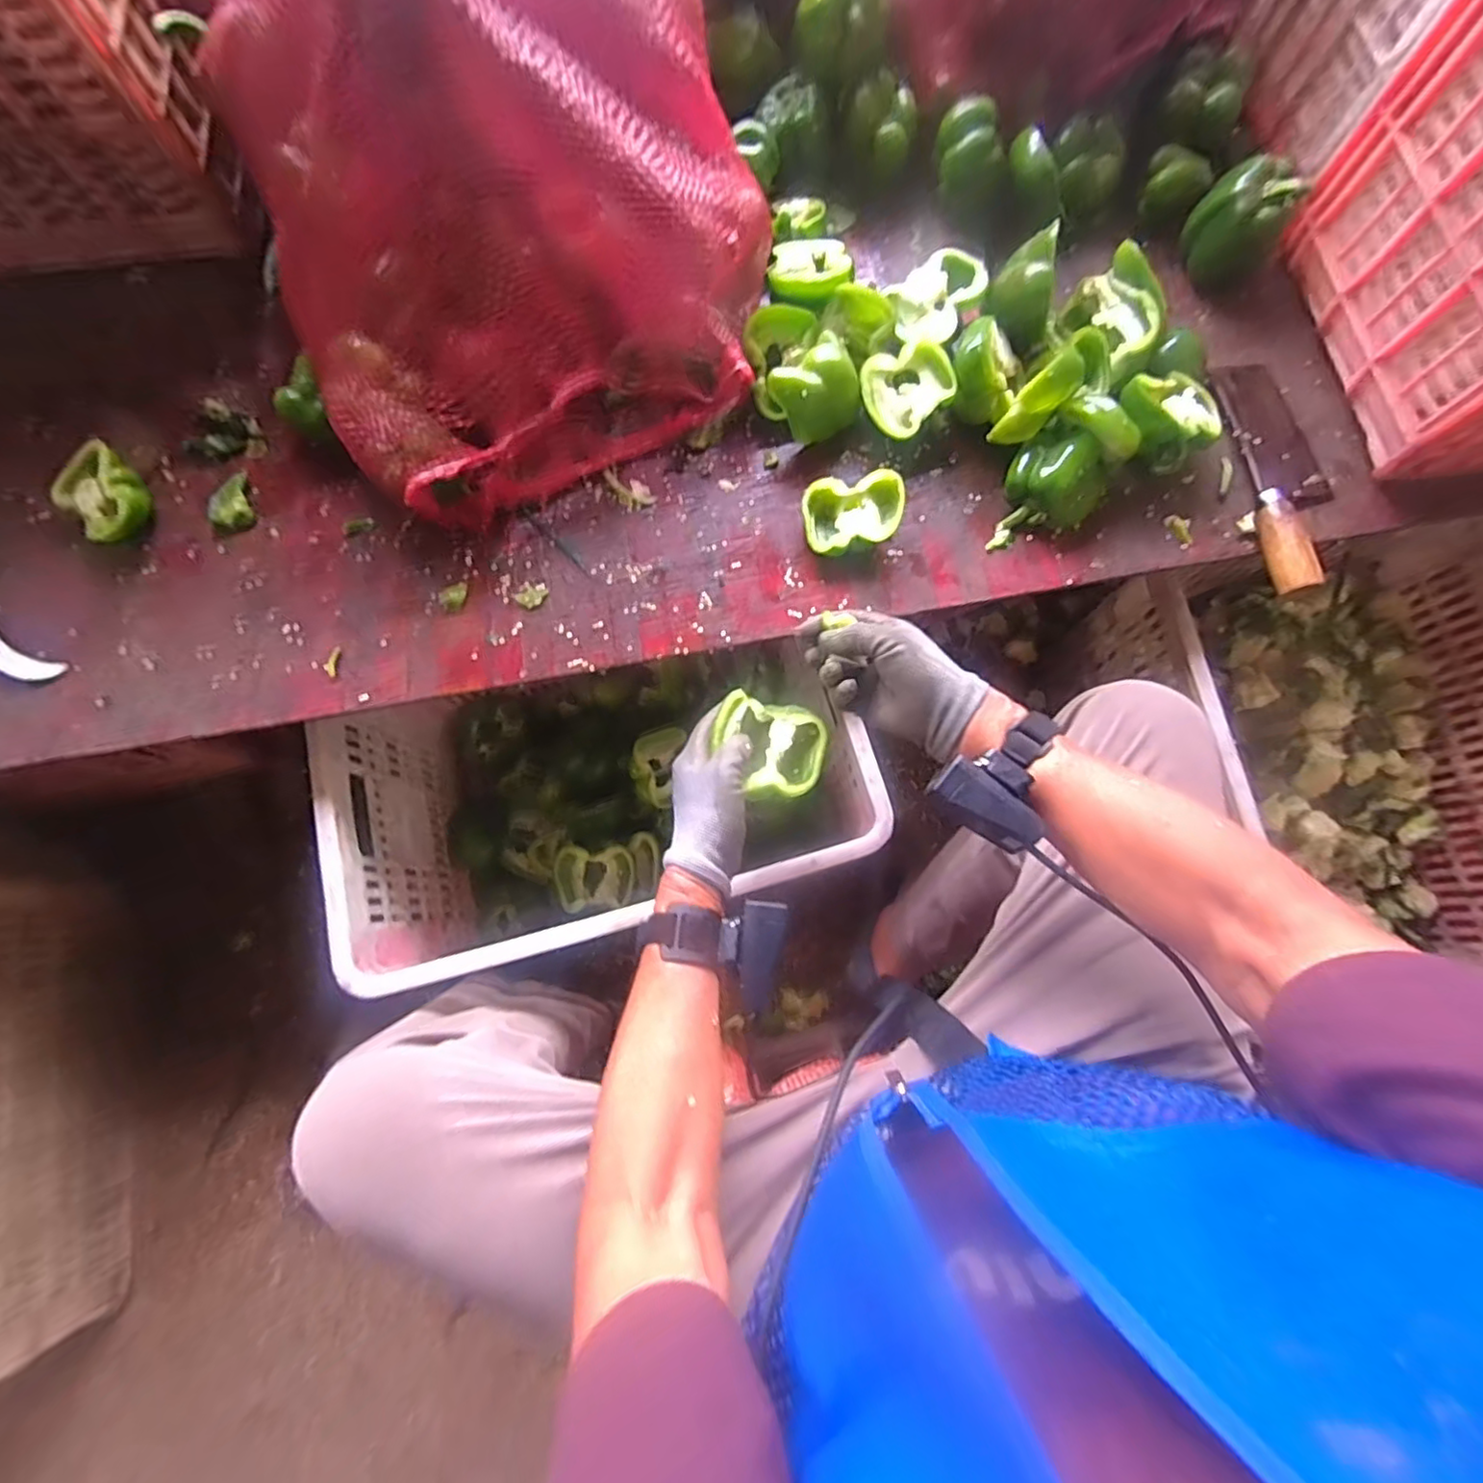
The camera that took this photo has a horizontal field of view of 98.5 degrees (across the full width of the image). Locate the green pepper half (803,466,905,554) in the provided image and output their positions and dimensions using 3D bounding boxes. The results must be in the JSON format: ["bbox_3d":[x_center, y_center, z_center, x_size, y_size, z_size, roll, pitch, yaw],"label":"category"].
[{"bbox_3d":[0.096,-0.195,0.553,0.081,0.043,0.063,-6,76,-2],"label":"green pepper half"}]

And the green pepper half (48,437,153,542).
[{"bbox_3d":[-0.554,-0.211,0.560,0.063,0.031,0.081,-43,80,-9],"label":"green pepper half"}]

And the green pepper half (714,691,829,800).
[{"bbox_3d":[0.022,0.004,0.493,0.082,0.031,0.070,14,77,3],"label":"green pepper half"}]

